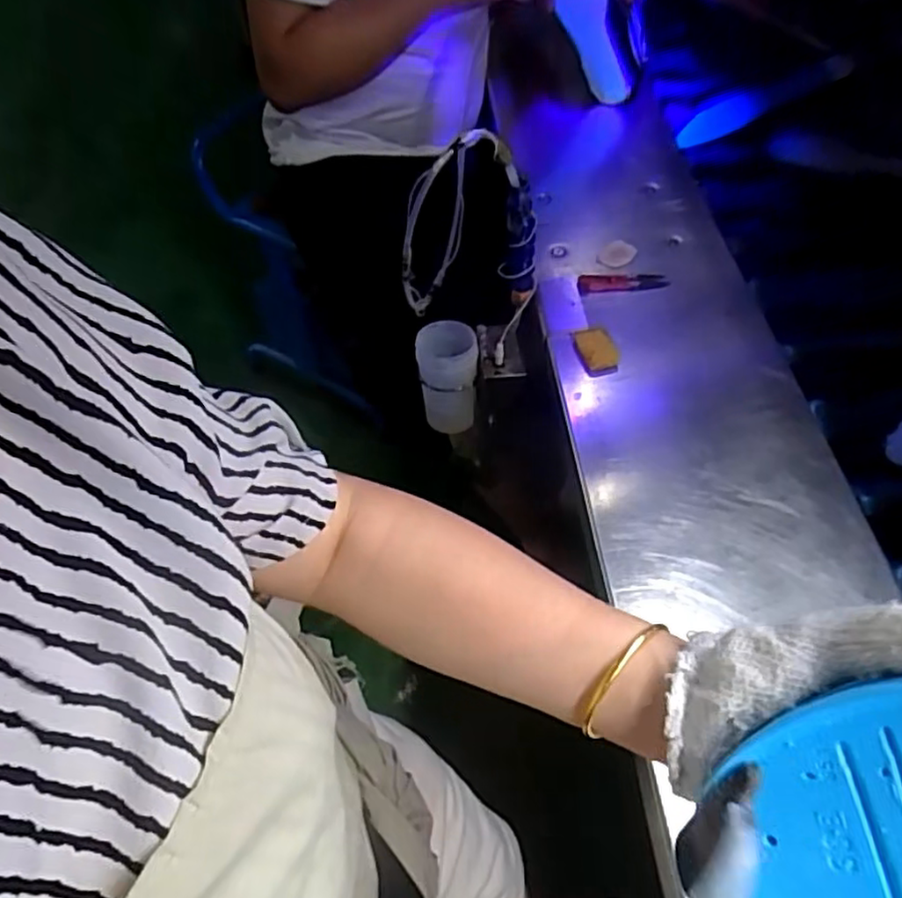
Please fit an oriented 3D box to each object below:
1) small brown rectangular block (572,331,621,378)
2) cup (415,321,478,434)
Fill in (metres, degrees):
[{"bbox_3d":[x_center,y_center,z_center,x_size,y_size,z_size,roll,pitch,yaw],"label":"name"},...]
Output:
[{"bbox_3d":[0.149,-0.099,0.694,0.037,0.017,0.060,-12,56,-7],"label":"small brown rectangular block"},{"bbox_3d":[-0.005,-0.088,0.831,0.071,0.120,0.080,0,55,1],"label":"cup"}]

